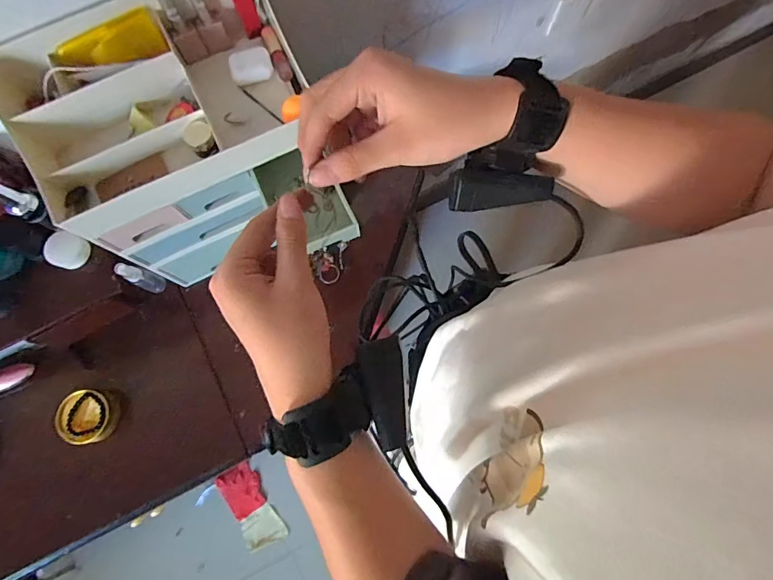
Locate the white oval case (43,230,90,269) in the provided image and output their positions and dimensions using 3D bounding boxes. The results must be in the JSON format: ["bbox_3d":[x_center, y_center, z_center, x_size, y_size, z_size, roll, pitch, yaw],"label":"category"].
[{"bbox_3d":[-0.491,-0.062,0.671,0.055,0.020,0.054,28,90,-25],"label":"white oval case"}]

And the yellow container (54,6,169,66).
[{"bbox_3d":[-0.321,-0.285,0.512,0.115,0.048,0.028,-32,43,-9],"label":"yellow container"}]

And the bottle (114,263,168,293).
[{"bbox_3d":[-0.403,-0.019,0.718,0.025,0.102,0.026,0,77,1],"label":"bottle"}]

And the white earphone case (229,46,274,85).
[{"bbox_3d":[-0.170,-0.281,0.542,0.051,0.015,0.039,-19,77,-3],"label":"white earphone case"}]

